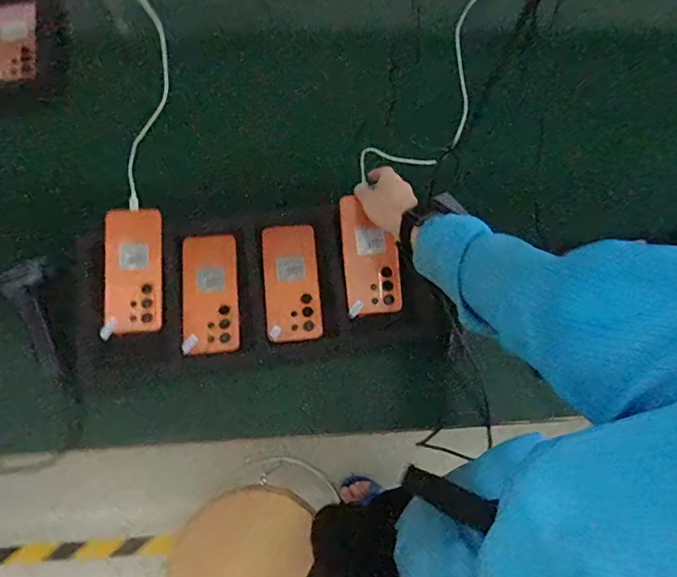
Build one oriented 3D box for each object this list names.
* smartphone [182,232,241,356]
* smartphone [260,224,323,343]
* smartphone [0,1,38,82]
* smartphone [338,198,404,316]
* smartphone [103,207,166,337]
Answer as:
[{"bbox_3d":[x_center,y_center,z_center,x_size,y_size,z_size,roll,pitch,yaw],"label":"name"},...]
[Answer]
[{"bbox_3d":[-0.182,0.006,0.709,0.081,0.007,0.170,-5,77,2],"label":"smartphone"},{"bbox_3d":[-0.069,-0.011,0.725,0.078,0.017,0.175,-5,72,-4],"label":"smartphone"},{"bbox_3d":[-0.550,-0.419,0.841,0.081,0.009,0.166,-11,72,-6],"label":"smartphone"},{"bbox_3d":[0.045,-0.046,0.702,0.074,0.007,0.166,-7,89,5],"label":"smartphone"},{"bbox_3d":[-0.289,-0.026,0.706,0.081,0.005,0.178,-5,82,-4],"label":"smartphone"}]

